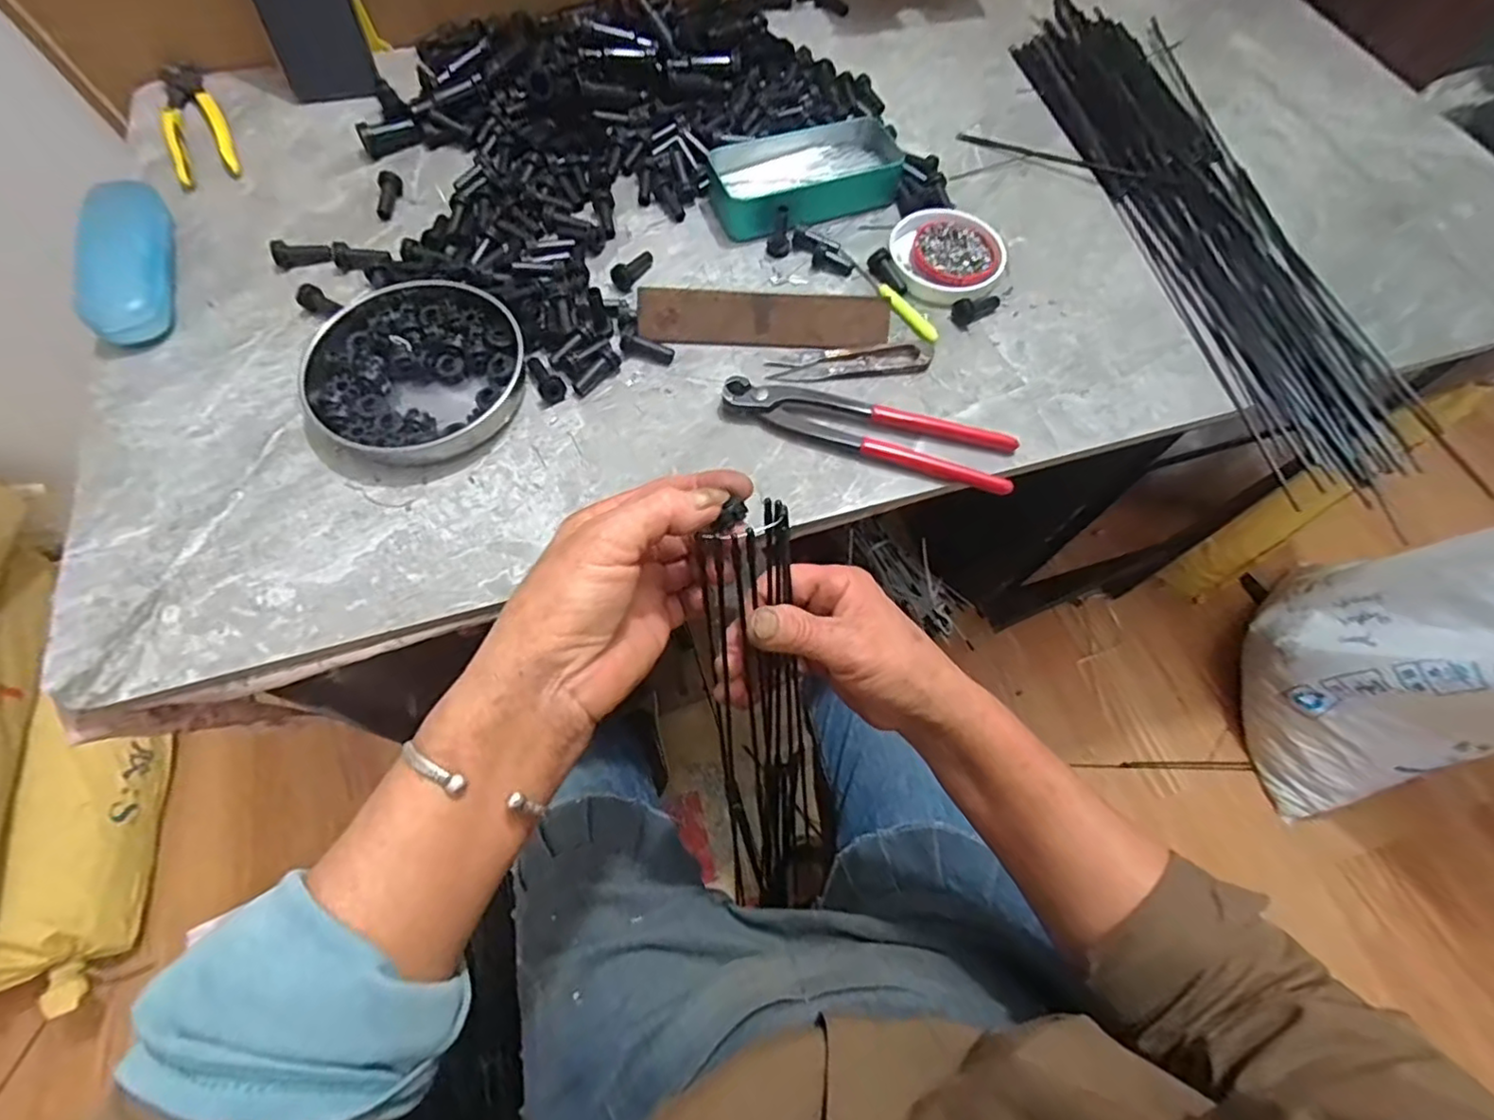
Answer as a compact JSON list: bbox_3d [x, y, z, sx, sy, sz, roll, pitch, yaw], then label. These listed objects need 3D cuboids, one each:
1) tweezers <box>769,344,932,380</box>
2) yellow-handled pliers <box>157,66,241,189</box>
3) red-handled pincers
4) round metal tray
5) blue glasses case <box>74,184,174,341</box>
[{"bbox_3d":[0.075,-0.141,0.457,0.118,0.004,0.025,-7,66,-6],"label":"tweezers"},{"bbox_3d":[-0.470,-0.374,0.545,0.044,0.016,0.156,-24,69,-13],"label":"yellow-handled pliers"},{"bbox_3d":[0.080,-0.089,0.428,0.192,0.013,0.043,17,66,5],"label":"red-handled pincers"},{"bbox_3d":[-0.223,-0.130,0.433,0.133,0.022,0.139,1,65,-3],"label":"round metal tray"},{"bbox_3d":[-0.448,-0.219,0.460,0.048,0.037,0.143,-19,68,-12],"label":"blue glasses case"}]

